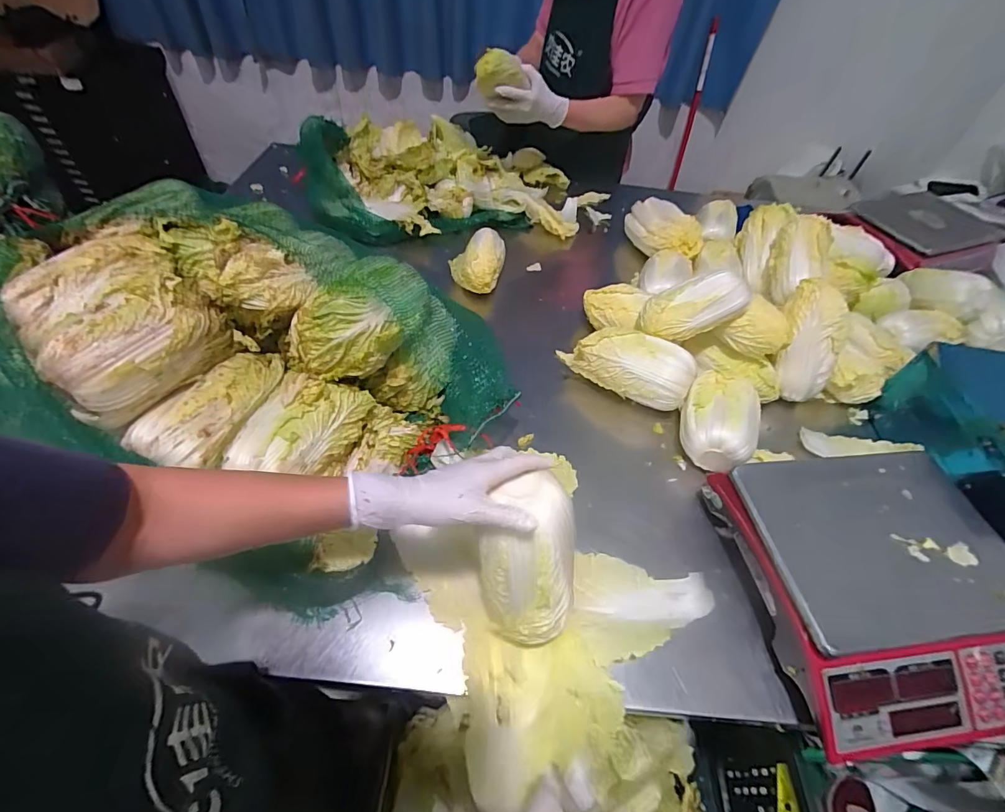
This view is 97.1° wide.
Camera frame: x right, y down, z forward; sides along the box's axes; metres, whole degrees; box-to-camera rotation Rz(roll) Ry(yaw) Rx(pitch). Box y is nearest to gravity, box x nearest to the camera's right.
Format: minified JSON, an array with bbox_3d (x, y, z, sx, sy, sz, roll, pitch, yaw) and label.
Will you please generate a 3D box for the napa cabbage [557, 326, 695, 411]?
[{"bbox_3d":[0.205,-0.069,0.763,0.225,0.098,0.089,22,53,12],"label":"napa cabbage"}]

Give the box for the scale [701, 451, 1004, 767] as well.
[{"bbox_3d":[0.466,0.211,0.542,0.310,0.096,0.317,-3,52,-8],"label":"scale"}]

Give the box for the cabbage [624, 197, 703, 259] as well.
[{"bbox_3d":[0.360,-0.396,1.021,0.090,0.104,0.203,-26,59,-23],"label":"cabbage"}]

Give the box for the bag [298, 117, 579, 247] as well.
[{"bbox_3d":[-0.144,-0.571,1.107,0.657,0.138,0.380,-7,53,-10],"label":"bag"}]

